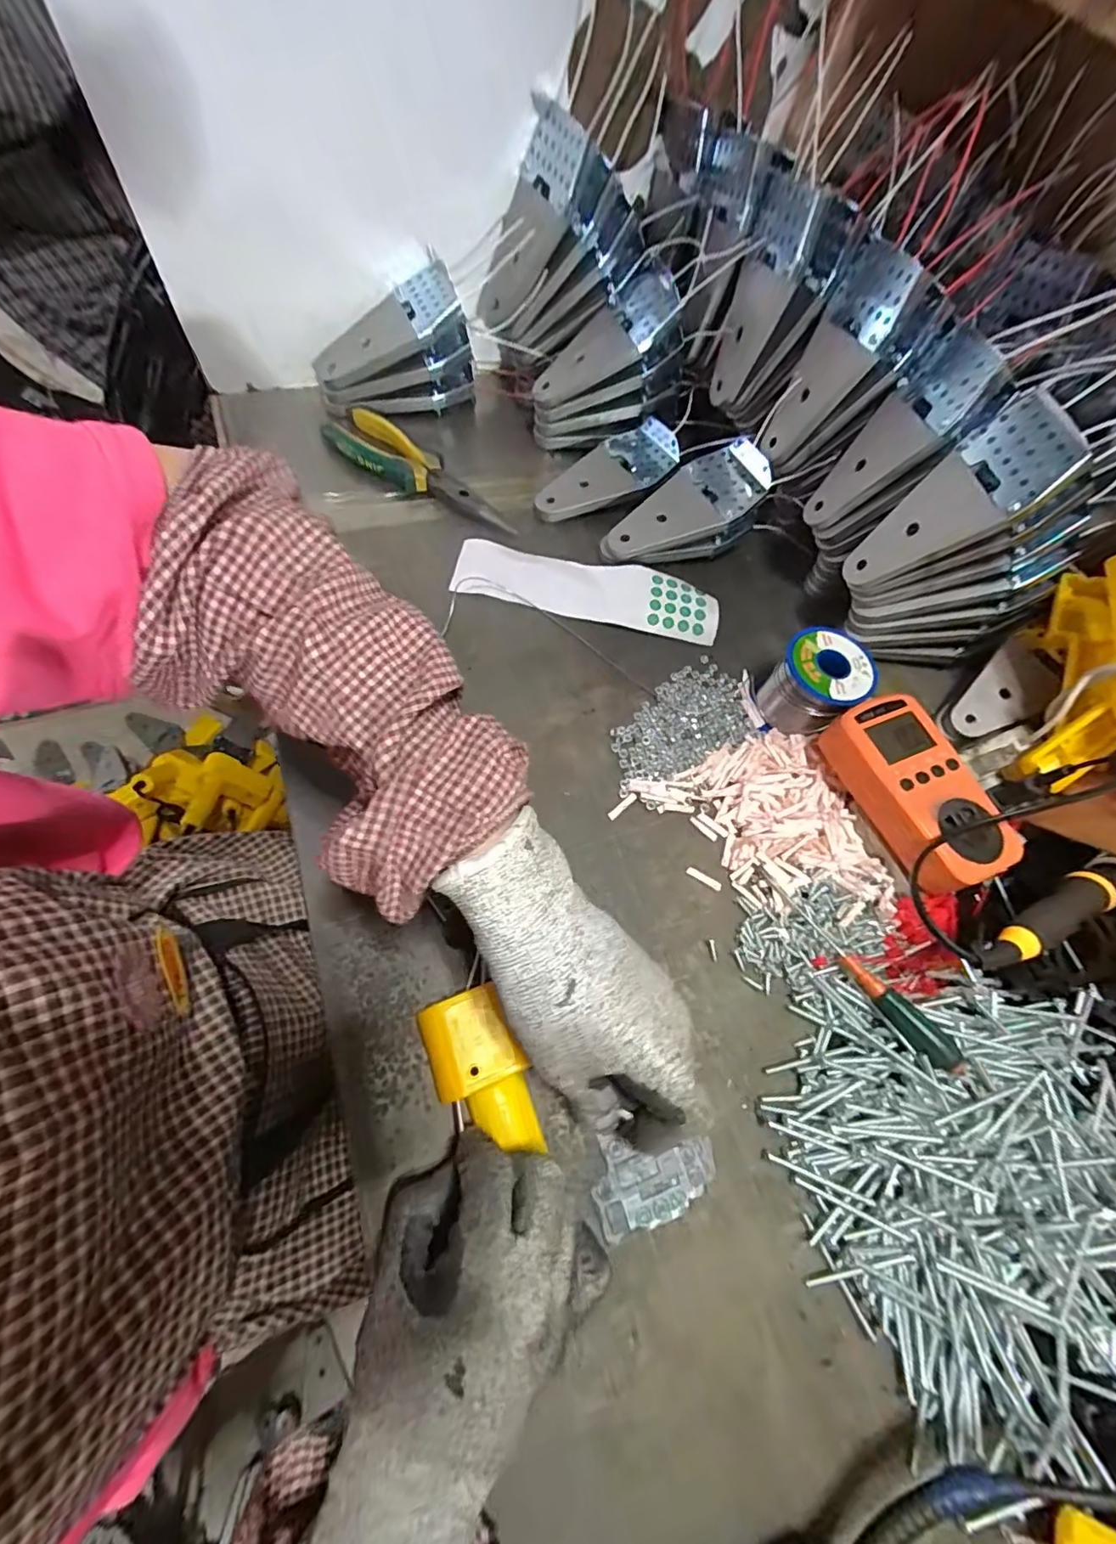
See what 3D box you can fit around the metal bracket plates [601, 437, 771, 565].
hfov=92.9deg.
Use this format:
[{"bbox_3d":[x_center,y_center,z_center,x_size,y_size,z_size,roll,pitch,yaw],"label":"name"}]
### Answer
[{"bbox_3d":[0.109,-0.225,0.464,0.147,0.033,0.071,-24,82,1],"label":"metal bracket plates"}]

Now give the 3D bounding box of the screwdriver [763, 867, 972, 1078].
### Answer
[{"bbox_3d":[0.184,0.121,0.332,0.017,0.023,0.146,-31,58,-13],"label":"screwdriver"}]

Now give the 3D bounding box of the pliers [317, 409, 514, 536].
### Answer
[{"bbox_3d":[-0.125,-0.263,0.468,0.187,0.025,0.048,38,66,9],"label":"pliers"}]

